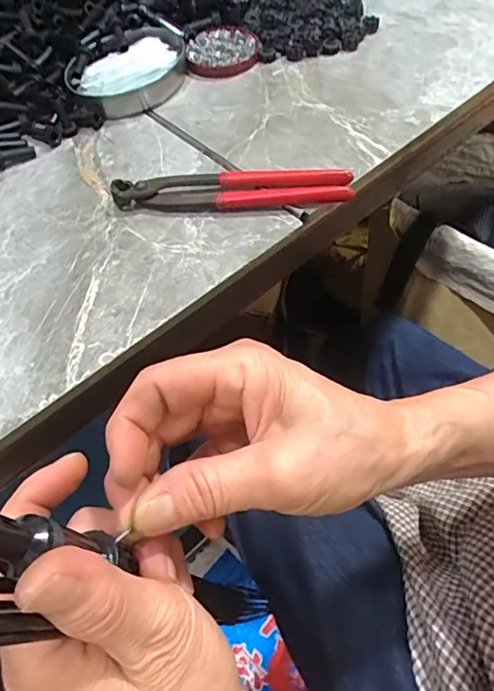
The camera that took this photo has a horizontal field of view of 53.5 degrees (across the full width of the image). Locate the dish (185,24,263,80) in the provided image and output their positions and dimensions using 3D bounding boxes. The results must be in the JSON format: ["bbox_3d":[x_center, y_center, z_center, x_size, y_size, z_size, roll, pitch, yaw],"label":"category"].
[{"bbox_3d":[-0.026,-0.326,0.542,0.080,0.018,0.080,-2,57,3],"label":"dish"}]

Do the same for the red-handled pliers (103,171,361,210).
[{"bbox_3d":[-0.013,-0.133,0.418,0.198,0.017,0.036,0,57,4],"label":"red-handled pliers"}]

